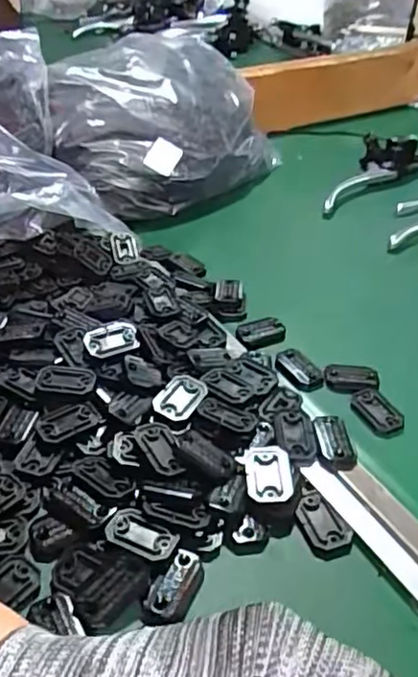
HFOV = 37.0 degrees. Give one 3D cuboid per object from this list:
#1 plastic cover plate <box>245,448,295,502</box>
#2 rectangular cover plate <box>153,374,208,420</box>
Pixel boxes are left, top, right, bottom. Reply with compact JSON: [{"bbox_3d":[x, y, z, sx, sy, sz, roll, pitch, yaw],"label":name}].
[{"bbox_3d":[0.040,0.089,0.410,0.030,0.007,0.045,4,40,2],"label":"plastic cover plate"},{"bbox_3d":[-0.020,0.041,0.448,0.028,0.004,0.045,18,43,18],"label":"rectangular cover plate"}]

